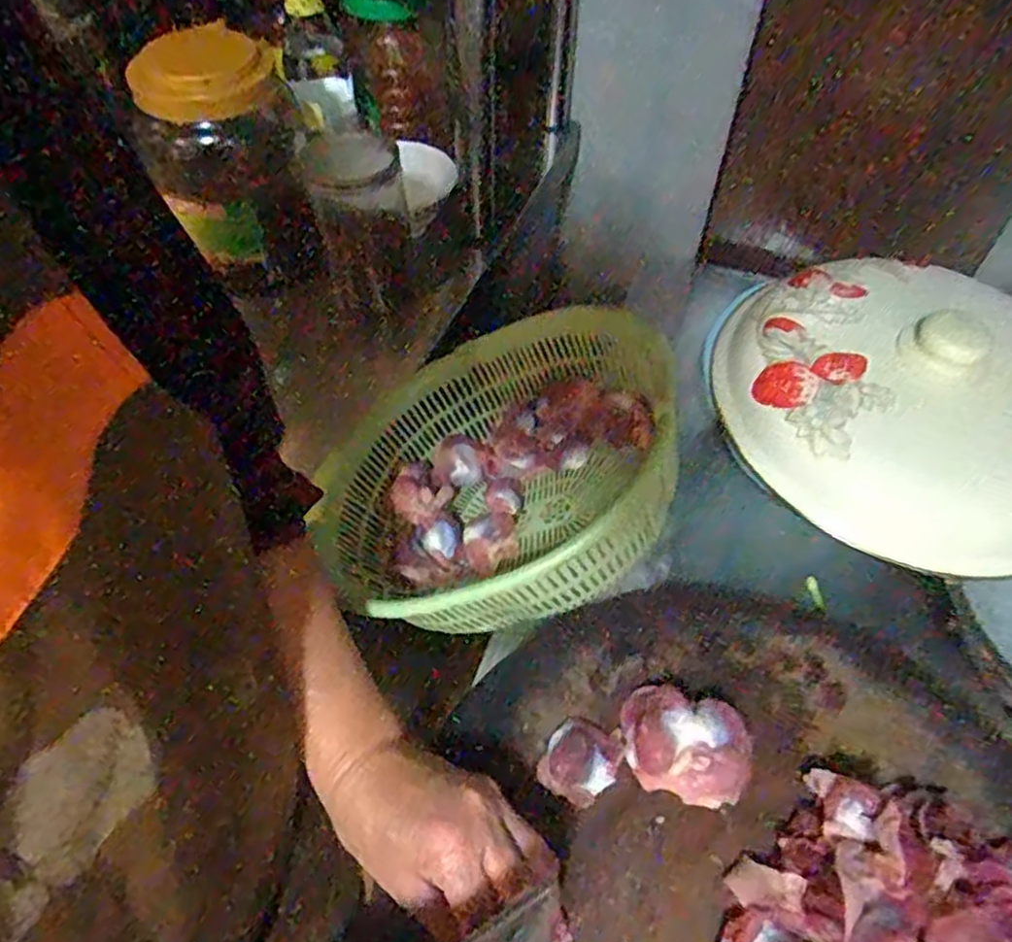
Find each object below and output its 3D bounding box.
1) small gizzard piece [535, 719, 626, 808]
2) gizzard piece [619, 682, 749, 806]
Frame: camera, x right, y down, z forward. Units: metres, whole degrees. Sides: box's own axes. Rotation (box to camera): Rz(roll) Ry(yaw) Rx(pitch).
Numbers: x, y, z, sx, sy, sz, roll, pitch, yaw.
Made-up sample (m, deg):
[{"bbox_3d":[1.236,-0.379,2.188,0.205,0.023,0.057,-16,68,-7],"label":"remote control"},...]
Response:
[{"bbox_3d":[0.043,0.166,0.413,0.040,0.009,0.047,24,58,17],"label":"small gizzard piece"},{"bbox_3d":[0.101,0.155,0.409,0.068,0.030,0.055,14,55,11],"label":"gizzard piece"}]

